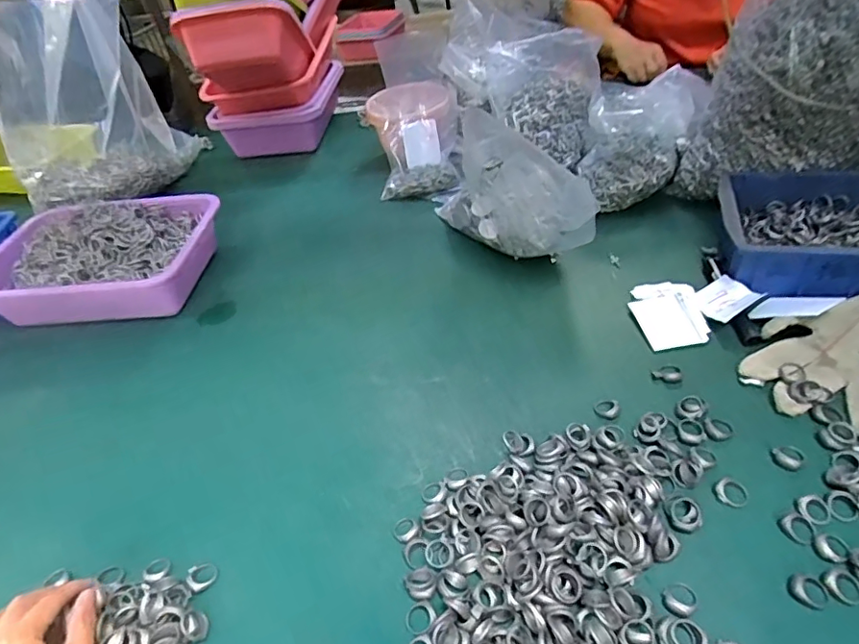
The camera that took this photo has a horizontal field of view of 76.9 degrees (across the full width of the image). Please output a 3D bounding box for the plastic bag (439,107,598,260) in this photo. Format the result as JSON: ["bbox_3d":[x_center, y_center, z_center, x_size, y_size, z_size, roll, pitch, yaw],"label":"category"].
[{"bbox_3d":[0.107,-0.174,0.729,0.100,0.149,0.258,-26,45,-17],"label":"plastic bag"}]

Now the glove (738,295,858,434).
[{"bbox_3d":[0.411,0.028,0.531,0.136,0.027,0.199,30,55,35],"label":"glove"}]

